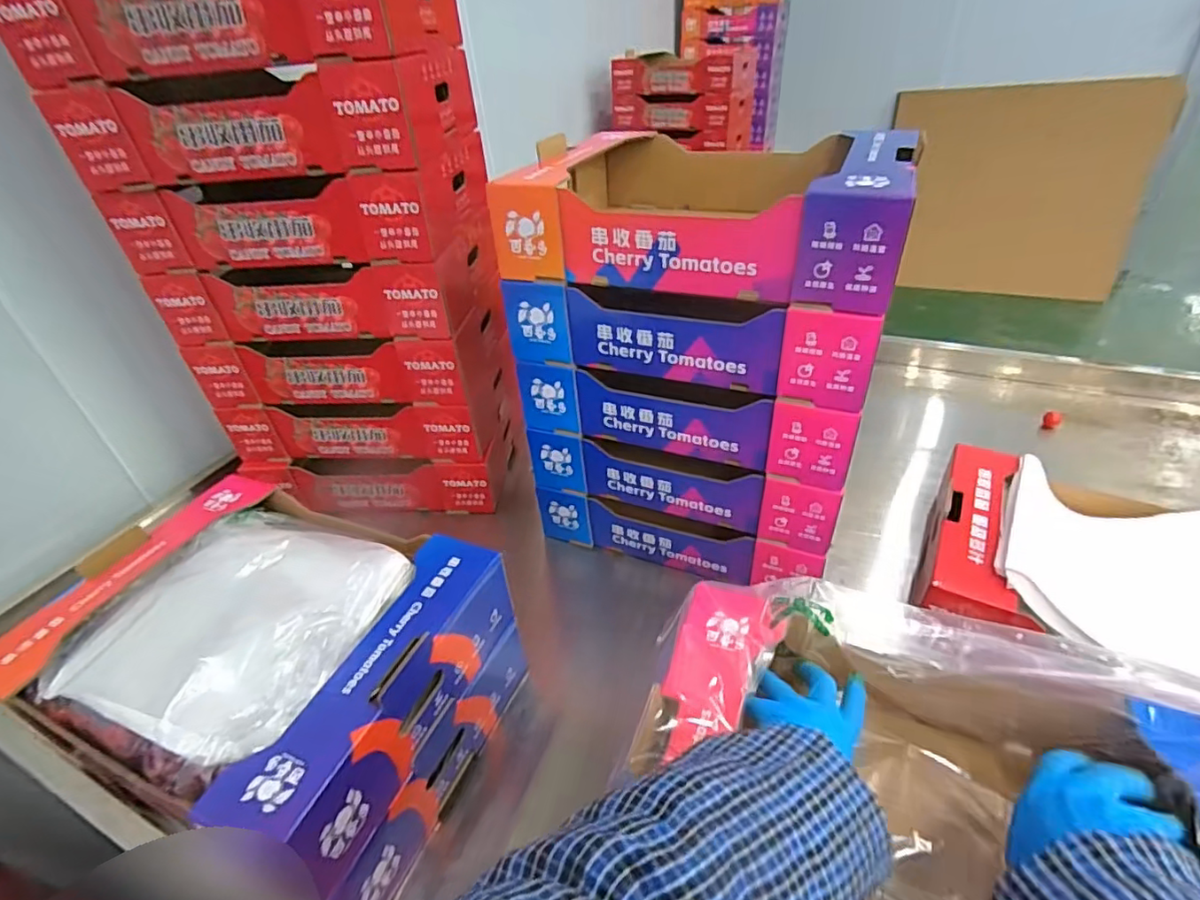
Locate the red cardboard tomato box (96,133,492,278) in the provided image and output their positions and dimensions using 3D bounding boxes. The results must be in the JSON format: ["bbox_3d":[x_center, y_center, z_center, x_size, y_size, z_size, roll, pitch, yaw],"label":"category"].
[{"bbox_3d":[-0.378,-0.332,0.777,0.399,0.097,0.241,-1,37,6],"label":"red cardboard tomato box"}]

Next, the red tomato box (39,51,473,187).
[{"bbox_3d":[-0.381,-0.410,0.721,0.385,0.104,0.266,-1,37,6],"label":"red tomato box"}]

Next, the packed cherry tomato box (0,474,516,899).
[{"bbox_3d":[-0.334,0.182,0.581,0.399,0.144,0.290,11,40,21],"label":"packed cherry tomato box"}]

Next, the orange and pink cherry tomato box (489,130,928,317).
[{"bbox_3d":[0.128,-0.280,0.649,0.395,0.098,0.305,12,40,22],"label":"orange and pink cherry tomato box"}]

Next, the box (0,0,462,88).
[{"bbox_3d":[-0.387,-0.499,0.668,0.385,0.098,0.292,-1,37,6],"label":"box"}]

